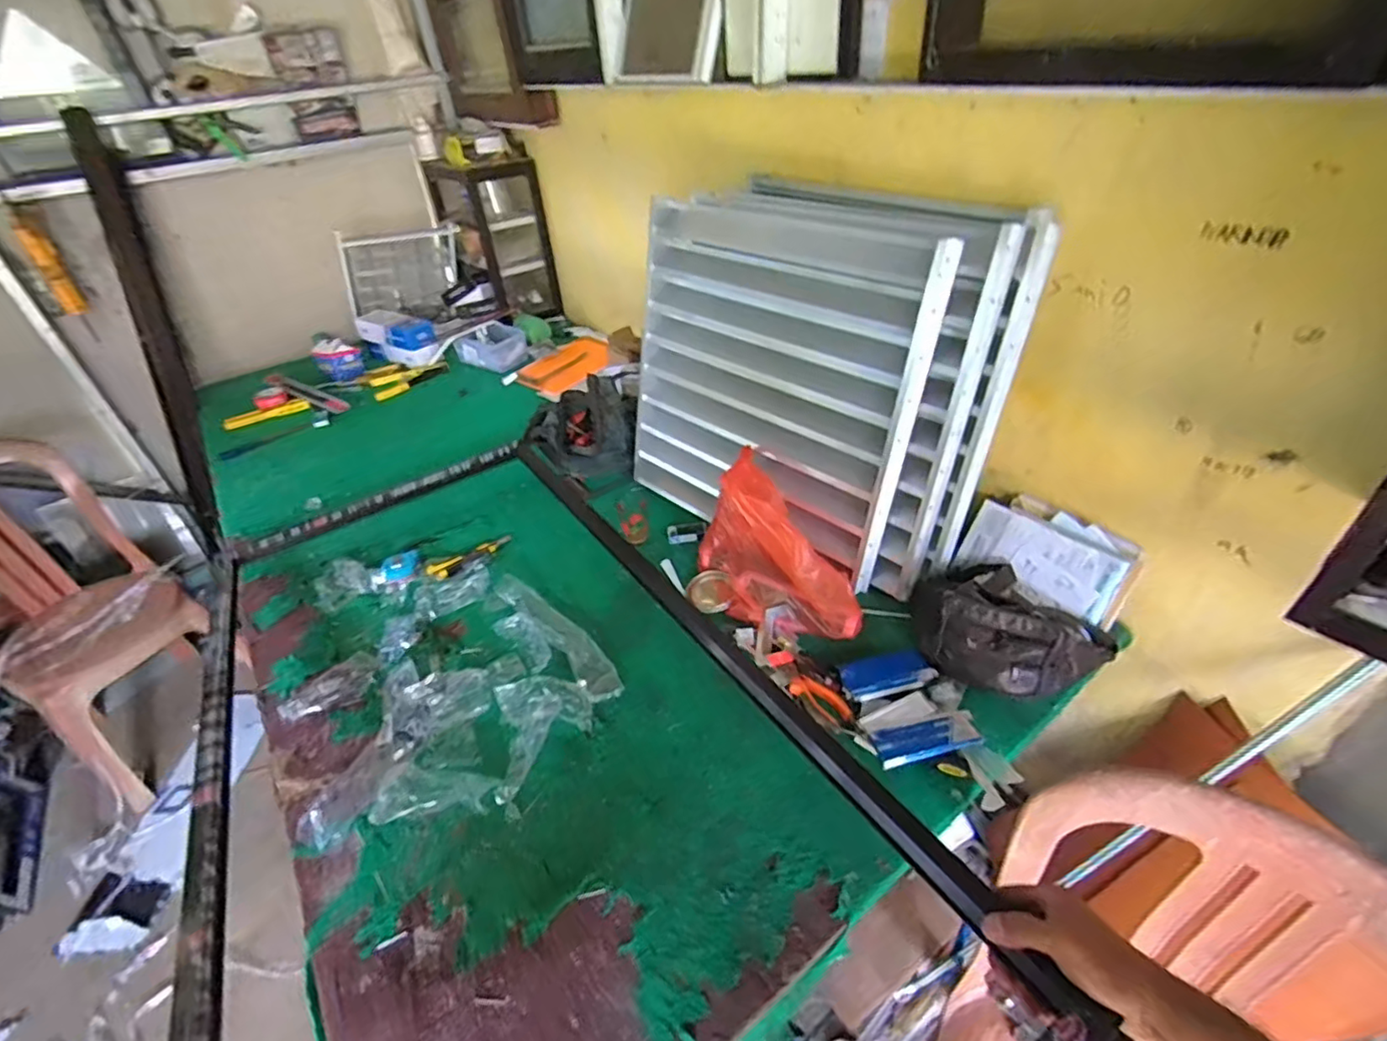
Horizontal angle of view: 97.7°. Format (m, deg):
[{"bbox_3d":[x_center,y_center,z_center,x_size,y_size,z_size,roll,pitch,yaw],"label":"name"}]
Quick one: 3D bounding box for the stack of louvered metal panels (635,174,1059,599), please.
[{"bbox_3d":[0.182,-0.263,1.130,0.715,0.651,0.185,28,30,35],"label":"stack of louvered metal panels"}]

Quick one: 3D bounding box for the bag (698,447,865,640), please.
[{"bbox_3d":[0.140,0.029,1.030,0.301,0.273,0.163,6,39,12],"label":"bag"}]

